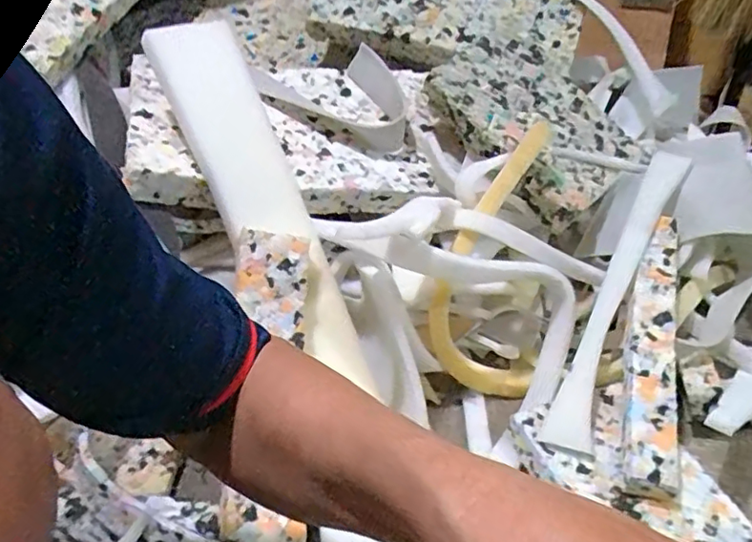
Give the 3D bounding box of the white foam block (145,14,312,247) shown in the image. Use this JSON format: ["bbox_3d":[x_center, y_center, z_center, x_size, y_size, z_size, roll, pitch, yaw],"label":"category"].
[{"bbox_3d":[-0.153,-0.143,0.636,0.092,0.247,0.043,-30,6,-36],"label":"white foam block"}]

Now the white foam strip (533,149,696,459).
[{"bbox_3d":[0.272,0.020,0.661,0.045,0.035,0.371,19,74,28],"label":"white foam strip"}]

